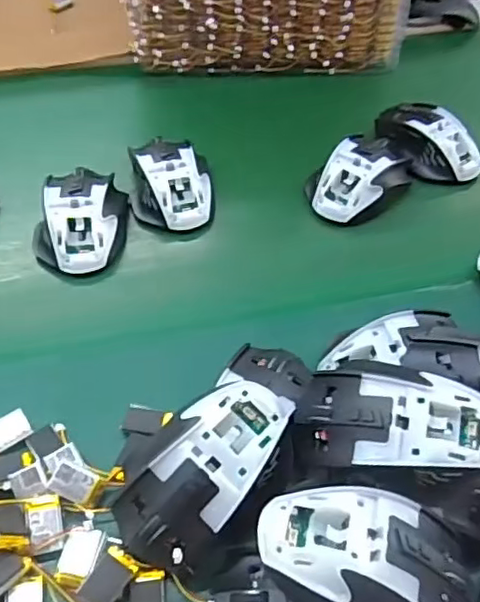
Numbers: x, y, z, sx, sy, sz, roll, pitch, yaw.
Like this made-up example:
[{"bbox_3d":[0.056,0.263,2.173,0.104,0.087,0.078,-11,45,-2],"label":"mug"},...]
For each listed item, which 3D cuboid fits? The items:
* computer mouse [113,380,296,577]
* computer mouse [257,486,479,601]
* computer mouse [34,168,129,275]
[{"bbox_3d":[-0.017,0.095,0.363,0.071,0.049,0.121,38,61,25],"label":"computer mouse"},{"bbox_3d":[0.066,0.140,0.318,0.113,0.050,0.071,9,53,6],"label":"computer mouse"},{"bbox_3d":[-0.137,-0.070,0.526,0.073,0.034,0.098,-3,52,-3],"label":"computer mouse"}]

